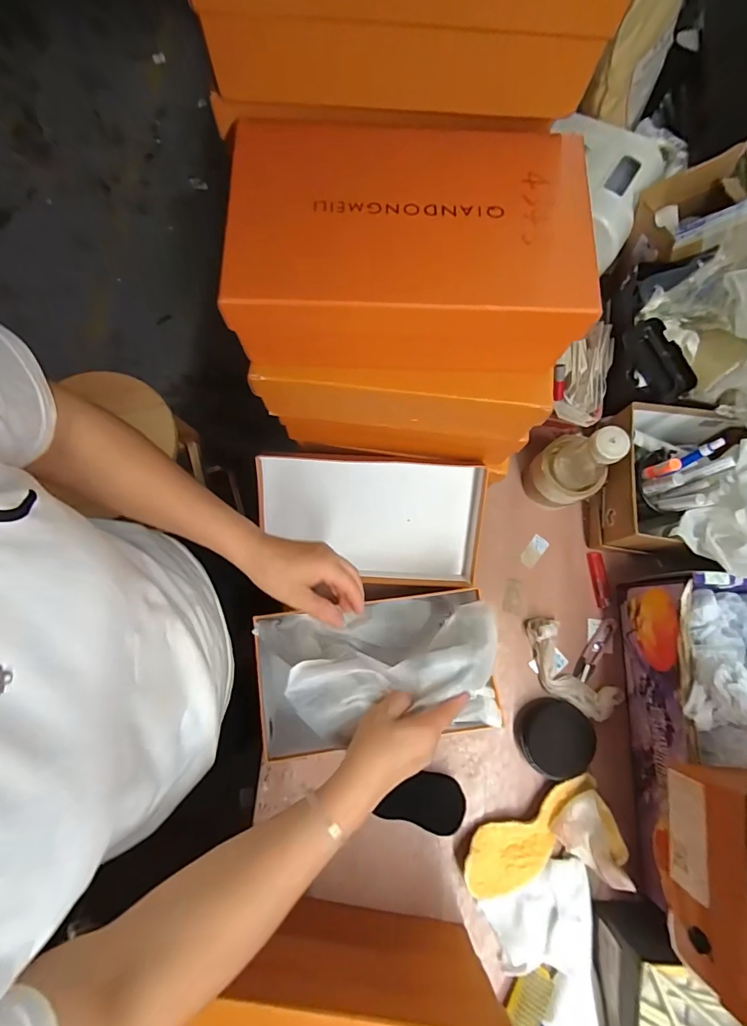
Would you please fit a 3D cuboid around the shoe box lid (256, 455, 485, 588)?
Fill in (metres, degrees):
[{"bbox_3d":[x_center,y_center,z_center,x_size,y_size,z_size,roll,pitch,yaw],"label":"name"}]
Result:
[{"bbox_3d":[-0.003,0.012,0.591,0.292,0.033,0.178,3,119,0],"label":"shoe box lid"}]

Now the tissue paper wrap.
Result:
[{"bbox_3d":[0.030,0.170,0.471,0.230,0.060,0.078,-14,78,-15],"label":"tissue paper wrap"}]

